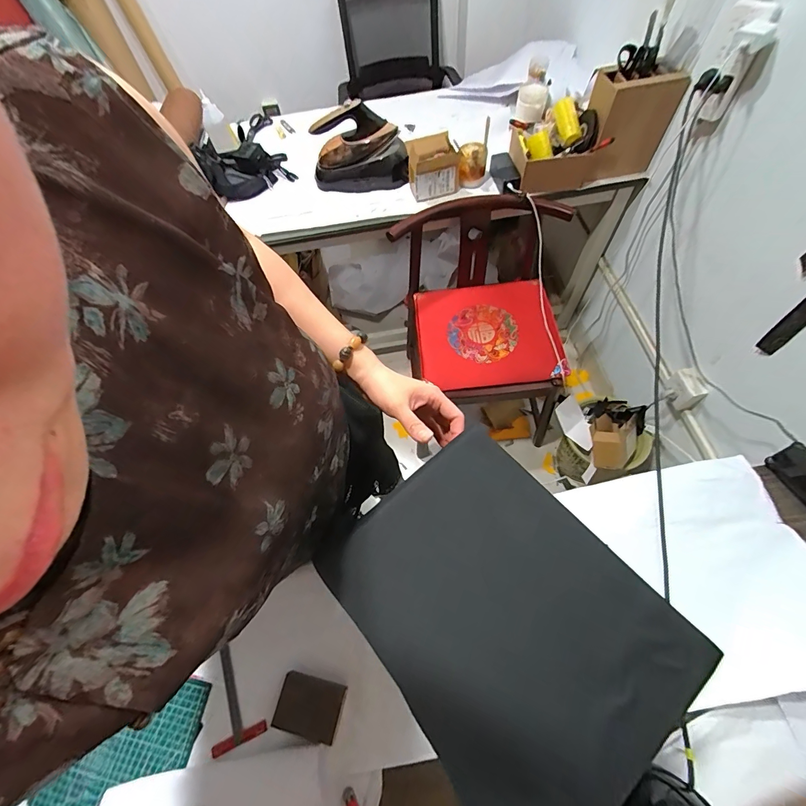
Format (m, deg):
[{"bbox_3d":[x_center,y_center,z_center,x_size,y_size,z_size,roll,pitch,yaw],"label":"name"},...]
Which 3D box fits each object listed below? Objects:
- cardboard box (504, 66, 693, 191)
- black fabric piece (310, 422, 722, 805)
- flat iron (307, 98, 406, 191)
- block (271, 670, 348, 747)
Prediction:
[{"bbox_3d":[0.502,-0.741,1.030,0.356,0.257,0.159,-2,63,2],"label":"cardboard box"},{"bbox_3d":[0.080,0.173,0.319,0.208,0.023,0.265,-38,64,-12],"label":"black fabric piece"},{"bbox_3d":[-0.132,-0.762,1.128,0.303,0.186,0.125,5,63,5],"label":"flat iron"},{"bbox_3d":[-0.142,0.468,0.577,0.099,0.032,0.069,12,64,9],"label":"block"}]

